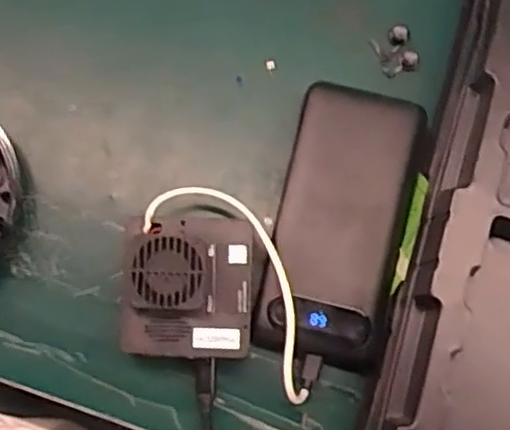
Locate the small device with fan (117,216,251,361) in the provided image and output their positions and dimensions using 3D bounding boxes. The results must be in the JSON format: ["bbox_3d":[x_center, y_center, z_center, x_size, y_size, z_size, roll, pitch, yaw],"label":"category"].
[{"bbox_3d":[-0.038,0.041,0.389,0.070,0.044,0.076,1,79,-1],"label":"small device with fan"}]

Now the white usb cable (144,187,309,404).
[{"bbox_3d":[-0.002,0.036,0.388,0.053,0.012,0.137,-41,82,-8],"label":"white usb cable"}]

